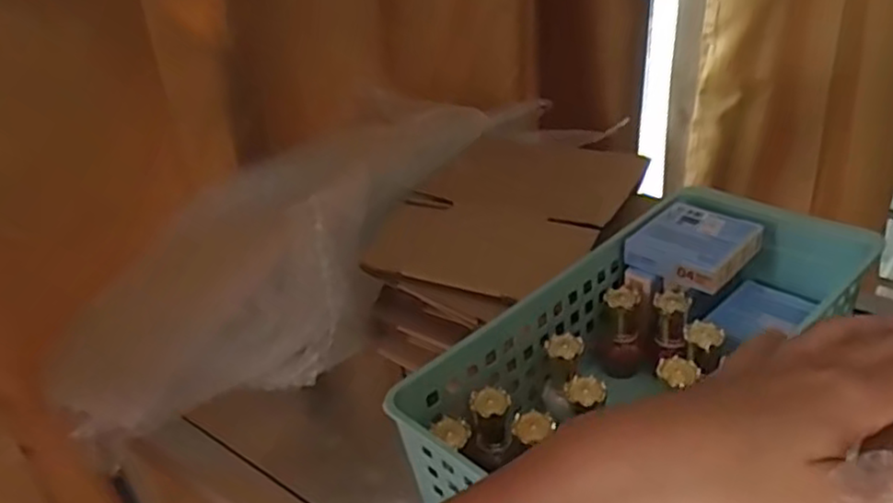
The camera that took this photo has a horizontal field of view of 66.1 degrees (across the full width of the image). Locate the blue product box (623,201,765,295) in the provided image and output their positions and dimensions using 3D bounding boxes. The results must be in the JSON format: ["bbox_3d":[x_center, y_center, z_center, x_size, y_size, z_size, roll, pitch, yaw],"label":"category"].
[{"bbox_3d":[0.165,-0.004,0.455,0.068,0.021,0.065,-28,36,-33],"label":"blue product box"}]

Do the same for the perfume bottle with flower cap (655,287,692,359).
[{"bbox_3d":[0.144,0.046,0.445,0.020,0.043,0.021,-9,30,-5],"label":"perfume bottle with flower cap"}]

